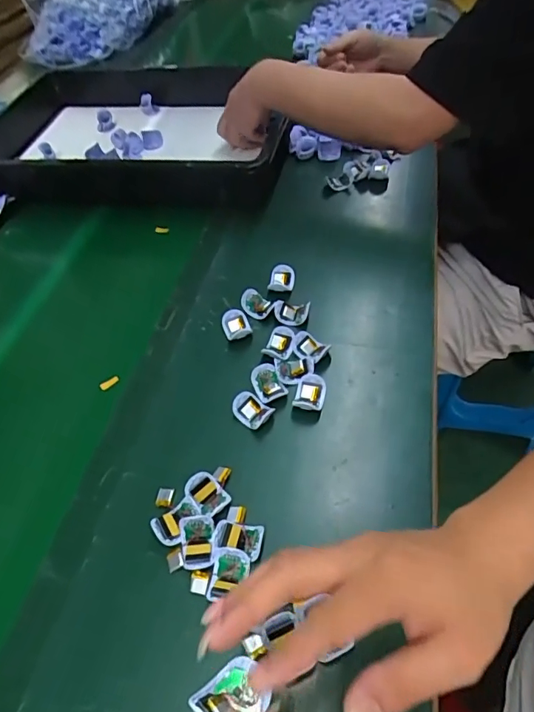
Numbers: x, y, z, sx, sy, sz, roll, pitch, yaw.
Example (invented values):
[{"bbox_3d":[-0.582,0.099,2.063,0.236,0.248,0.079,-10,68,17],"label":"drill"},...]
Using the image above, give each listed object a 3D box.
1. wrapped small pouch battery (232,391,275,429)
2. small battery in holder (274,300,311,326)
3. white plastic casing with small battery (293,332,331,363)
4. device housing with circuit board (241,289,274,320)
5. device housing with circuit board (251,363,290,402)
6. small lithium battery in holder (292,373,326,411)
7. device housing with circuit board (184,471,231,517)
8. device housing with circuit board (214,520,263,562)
[{"bbox_3d":[-0.016,0.057,0.501,0.031,0.015,0.043,-39,57,-23],"label":"wrapped small pouch battery"},{"bbox_3d":[0.031,-0.054,0.583,0.041,0.018,0.027,9,52,13],"label":"small battery in holder"},{"bbox_3d":[0.050,-0.010,0.548,0.042,0.014,0.032,30,59,27],"label":"white plastic casing with small battery"},{"bbox_3d":[-0.011,-0.065,0.596,0.040,0.020,0.033,6,52,11],"label":"device housing with circuit board"},{"bbox_3d":[0.000,0.030,0.517,0.031,0.017,0.043,-28,53,-16],"label":"device housing with circuit board"},{"bbox_3d":[0.046,0.039,0.506,0.032,0.013,0.040,7,52,12],"label":"small lithium battery in holder"},{"bbox_3d":[-0.055,0.130,0.443,0.028,0.019,0.041,-39,57,-23],"label":"device housing with circuit board"},{"bbox_3d":[-0.024,0.158,0.413,0.041,0.011,0.028,8,52,12],"label":"device housing with circuit board"}]

